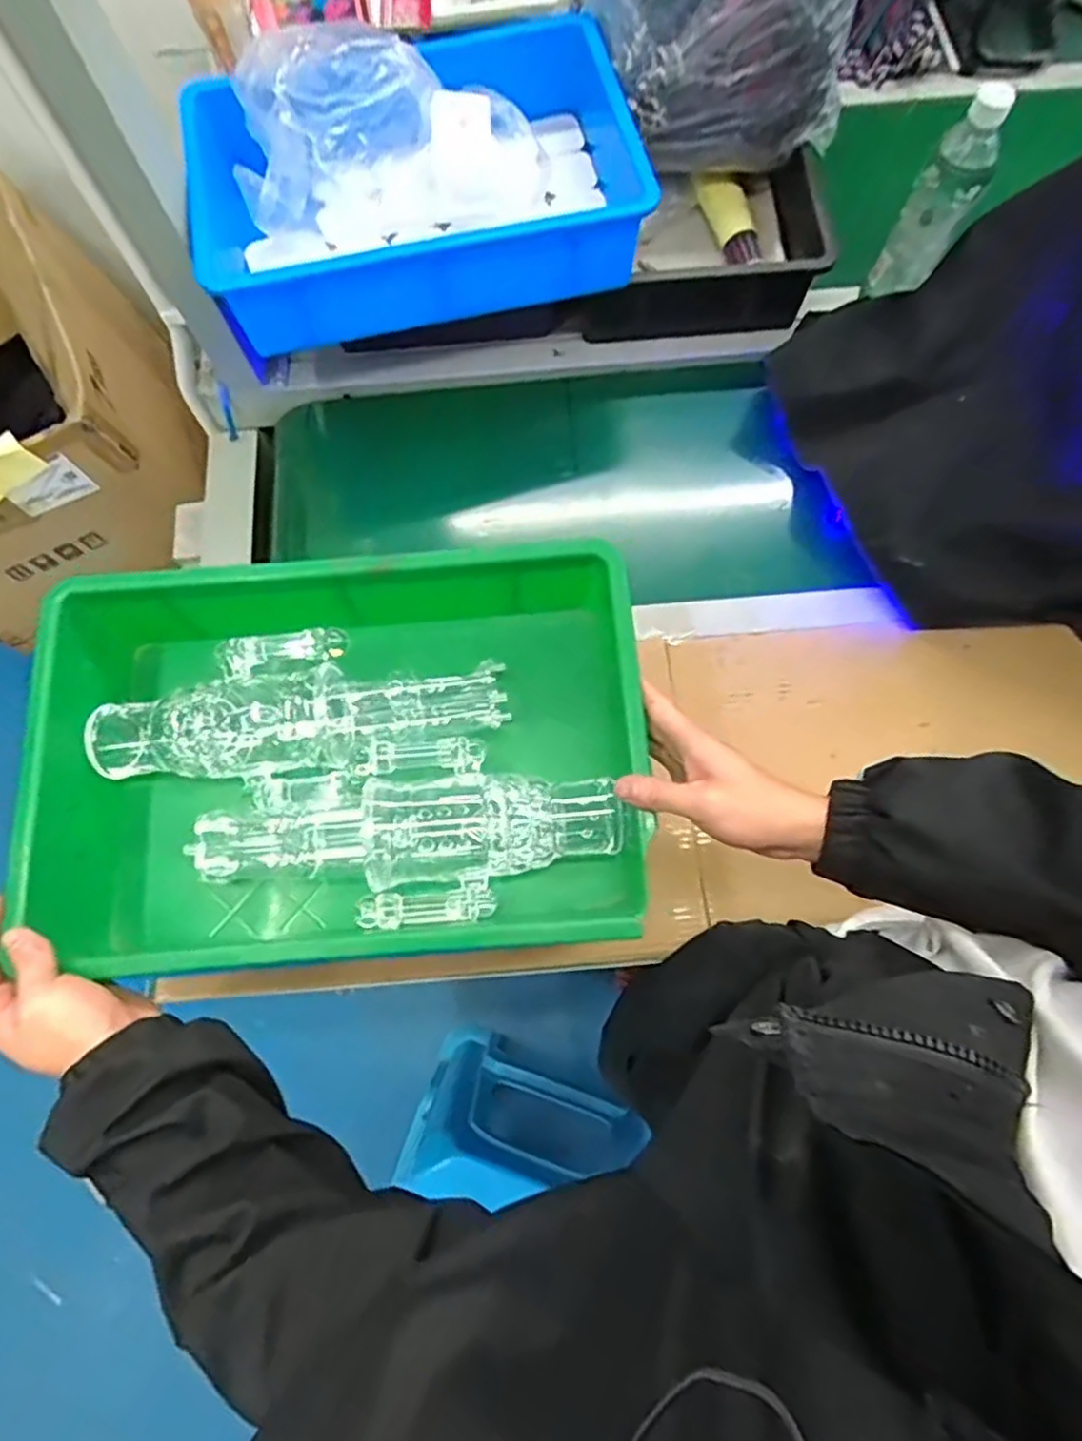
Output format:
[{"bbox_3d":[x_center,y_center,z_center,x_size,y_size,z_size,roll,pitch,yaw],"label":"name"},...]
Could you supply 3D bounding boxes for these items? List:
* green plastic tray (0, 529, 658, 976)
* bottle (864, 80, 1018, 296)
[{"bbox_3d":[-0.140,0.030,0.504,0.415,0.110,0.275,-5,73,0],"label":"green plastic tray"},{"bbox_3d":[0.385,-0.497,0.668,0.061,0.178,0.053,28,76,10],"label":"bottle"}]

